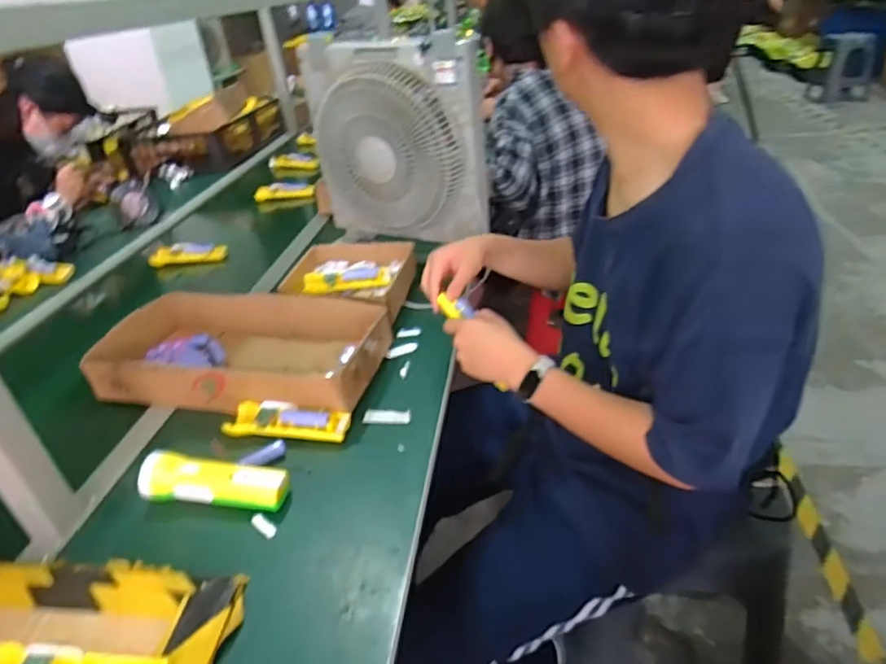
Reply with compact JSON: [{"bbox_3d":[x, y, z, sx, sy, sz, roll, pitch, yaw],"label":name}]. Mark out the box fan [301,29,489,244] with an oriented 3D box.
[{"bbox_3d":[-0.098,-0.357,1.127,0.367,0.355,0.101,16,38,31],"label":"box fan"}]

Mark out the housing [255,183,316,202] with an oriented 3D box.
[{"bbox_3d":[-0.454,-0.400,1.680,0.174,0.051,0.058,-8,32,-4],"label":"housing"}]

